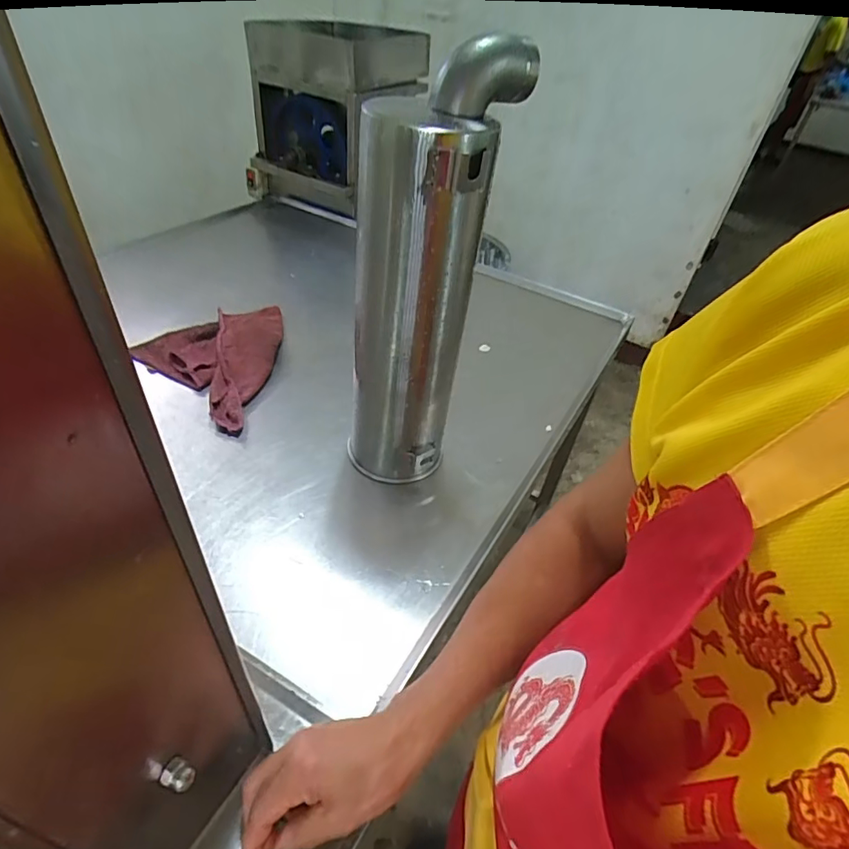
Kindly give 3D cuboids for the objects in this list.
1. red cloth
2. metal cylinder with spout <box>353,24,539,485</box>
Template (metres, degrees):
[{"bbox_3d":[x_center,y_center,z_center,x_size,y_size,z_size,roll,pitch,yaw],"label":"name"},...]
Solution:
[{"bbox_3d":[-0.395,-0.124,0.917,0.249,0.056,0.348,8,42,0],"label":"red cloth"},{"bbox_3d":[-0.005,-0.135,0.629,0.155,0.509,0.123,11,43,3],"label":"metal cylinder with spout"}]

